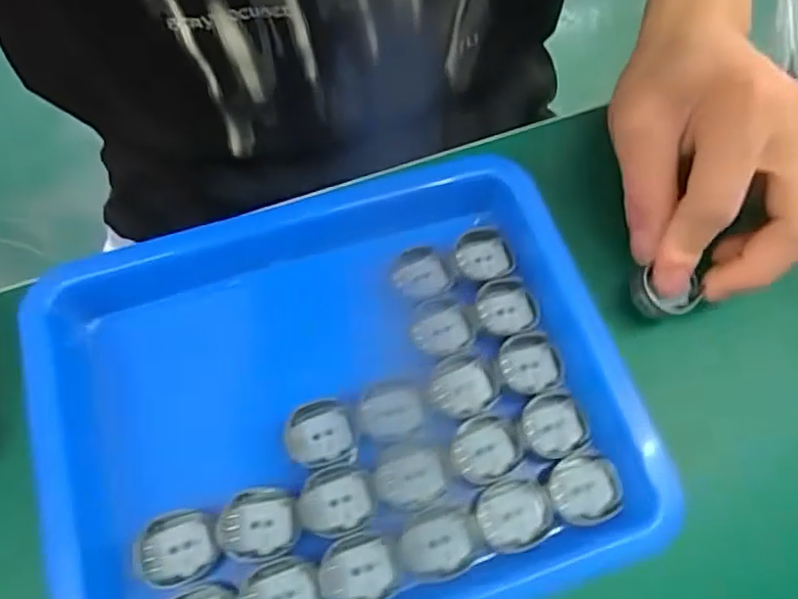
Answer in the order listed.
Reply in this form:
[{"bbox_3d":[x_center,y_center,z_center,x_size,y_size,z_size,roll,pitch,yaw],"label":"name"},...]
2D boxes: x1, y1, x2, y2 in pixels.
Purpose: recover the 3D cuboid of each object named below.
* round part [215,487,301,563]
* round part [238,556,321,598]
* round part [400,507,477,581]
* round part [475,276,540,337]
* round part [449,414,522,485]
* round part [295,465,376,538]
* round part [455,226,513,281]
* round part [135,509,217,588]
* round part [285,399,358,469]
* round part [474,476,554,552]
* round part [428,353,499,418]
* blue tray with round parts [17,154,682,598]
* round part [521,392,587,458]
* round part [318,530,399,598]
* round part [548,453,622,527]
[{"bbox_3d":[-0.052,0.083,0.229,0.029,0.004,0.025,-4,68,-4],"label":"round part"},{"bbox_3d":[-0.043,0.106,0.220,0.028,0.004,0.025,-19,70,-10],"label":"round part"},{"bbox_3d":[0.014,0.090,0.228,0.028,0.005,0.022,-13,69,-8],"label":"round part"},{"bbox_3d":[0.046,0.003,0.269,0.024,0.006,0.026,1,67,-2],"label":"round part"},{"bbox_3d":[0.035,0.059,0.245,0.027,0.004,0.025,1,67,-2],"label":"round part"},{"bbox_3d":[-0.024,0.075,0.233,0.027,0.004,0.025,1,67,-2],"label":"round part"},{"bbox_3d":[0.038,-0.020,0.278,0.024,0.008,0.023,1,67,-2],"label":"round part"},{"bbox_3d":[-0.081,0.090,0.225,0.026,0.005,0.024,1,67,-2],"label":"round part"},{"bbox_3d":[-0.031,0.053,0.244,0.026,0.004,0.026,1,67,-2],"label":"round part"},{"bbox_3d":[0.043,0.082,0.236,0.028,0.008,0.024,-19,70,-10],"label":"round part"},{"bbox_3d":[0.026,0.034,0.254,0.027,0.004,0.025,1,67,-2],"label":"round part"},{"bbox_3d":[-0.026,0.036,0.247,0.212,0.024,0.186,-17,69,-10],"label":"blue tray with round parts"},{"bbox_3d":[0.062,0.051,0.250,0.025,0.009,0.025,-13,69,-8],"label":"round part"},{"bbox_3d":[-0.015,0.098,0.224,0.027,0.005,0.025,1,67,-2],"label":"round part"},{"bbox_3d":[0.070,0.074,0.241,0.027,0.010,0.026,1,67,-2],"label":"round part"}]

